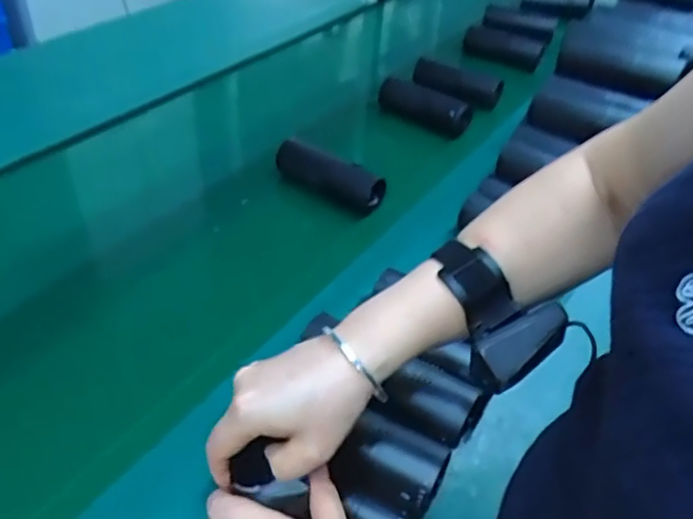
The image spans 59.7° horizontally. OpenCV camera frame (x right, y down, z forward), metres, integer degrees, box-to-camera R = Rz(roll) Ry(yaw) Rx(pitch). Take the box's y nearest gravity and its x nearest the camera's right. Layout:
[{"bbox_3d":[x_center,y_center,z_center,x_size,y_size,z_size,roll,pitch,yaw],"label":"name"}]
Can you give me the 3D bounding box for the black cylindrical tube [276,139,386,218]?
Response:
[{"bbox_3d":[-0.022,-0.123,0.874,0.175,0.062,0.048,28,46,23],"label":"black cylindrical tube"}]

